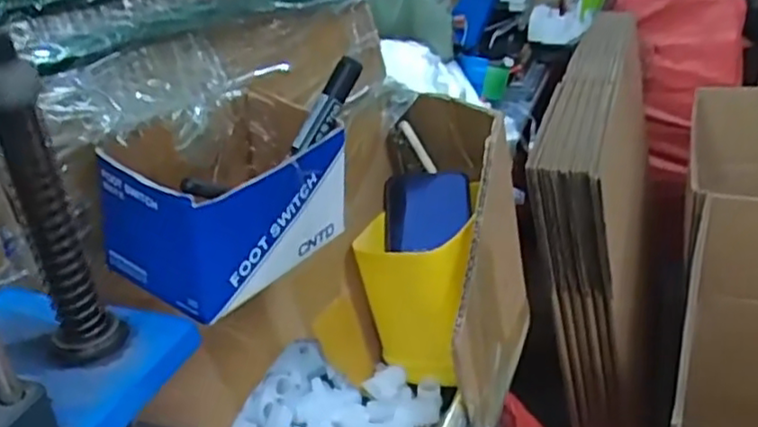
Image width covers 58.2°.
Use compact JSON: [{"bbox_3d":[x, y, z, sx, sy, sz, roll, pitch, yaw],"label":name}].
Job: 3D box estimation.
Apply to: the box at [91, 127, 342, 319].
[{"bbox_3d":[-0.083,-0.007,0.383,0.084,0.073,0.113,14,33,31],"label":"box"}]

